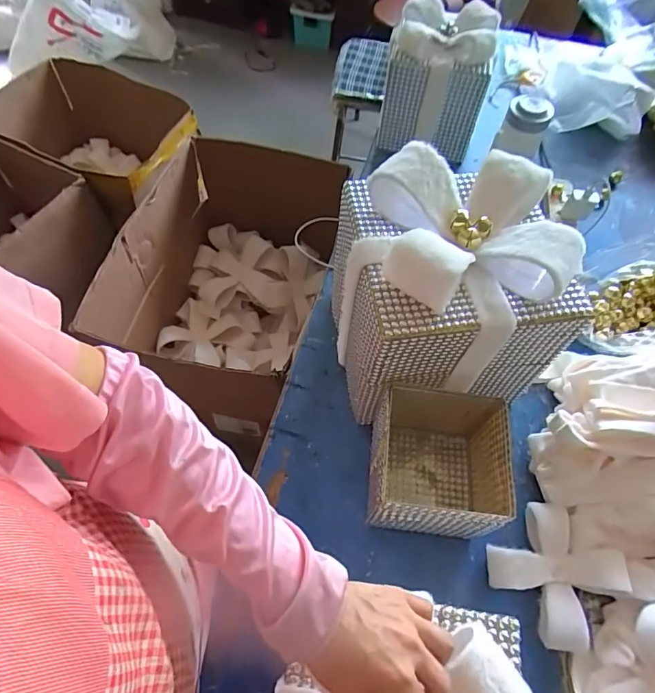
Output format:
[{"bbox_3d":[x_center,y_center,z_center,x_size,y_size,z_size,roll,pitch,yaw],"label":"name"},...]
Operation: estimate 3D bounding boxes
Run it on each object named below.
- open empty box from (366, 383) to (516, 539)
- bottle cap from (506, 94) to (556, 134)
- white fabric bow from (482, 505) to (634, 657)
[{"bbox_3d":[0.149,0.168,0.647,0.168,0.160,0.161,7,58,1],"label":"open empty box"},{"bbox_3d":[0.504,-0.580,1.159,0.110,0.050,0.118,27,61,13],"label":"bottle cap"},{"bbox_3d":[0.310,0.306,0.632,0.154,0.037,0.147,-37,67,-22],"label":"white fabric bow"}]

